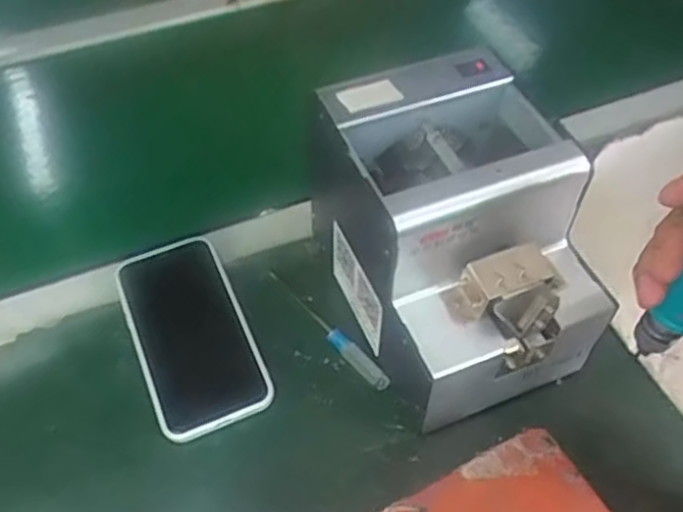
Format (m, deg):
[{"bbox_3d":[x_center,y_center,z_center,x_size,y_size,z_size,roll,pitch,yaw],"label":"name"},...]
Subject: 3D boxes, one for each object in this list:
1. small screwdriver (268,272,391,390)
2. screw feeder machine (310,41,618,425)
[{"bbox_3d":[-0.011,0.050,0.476,0.011,0.007,0.119,-35,58,-24],"label":"small screwdriver"},{"bbox_3d":[0.072,-0.011,0.435,0.125,0.149,0.172,-19,53,-14],"label":"screw feeder machine"}]

